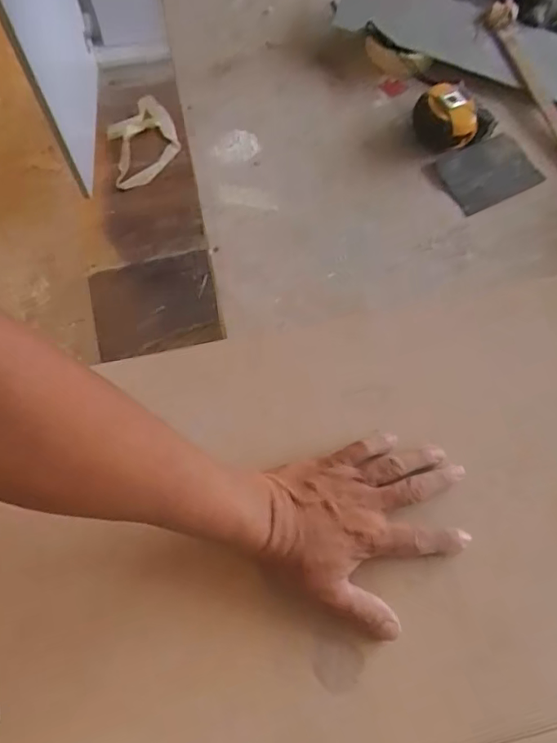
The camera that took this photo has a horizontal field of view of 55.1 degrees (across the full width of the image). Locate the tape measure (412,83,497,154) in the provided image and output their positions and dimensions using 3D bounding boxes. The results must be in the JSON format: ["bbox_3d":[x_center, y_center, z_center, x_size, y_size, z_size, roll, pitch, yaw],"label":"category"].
[{"bbox_3d":[0.199,-0.287,0.606,0.091,0.047,0.068,22,69,8],"label":"tape measure"}]

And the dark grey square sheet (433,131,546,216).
[{"bbox_3d":[0.238,-0.225,0.603,0.105,0.005,0.071,-26,83,-9],"label":"dark grey square sheet"}]

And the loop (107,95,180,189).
[{"bbox_3d":[-0.408,-0.699,1.596,0.204,0.055,0.300,-14,71,-6],"label":"loop"}]

